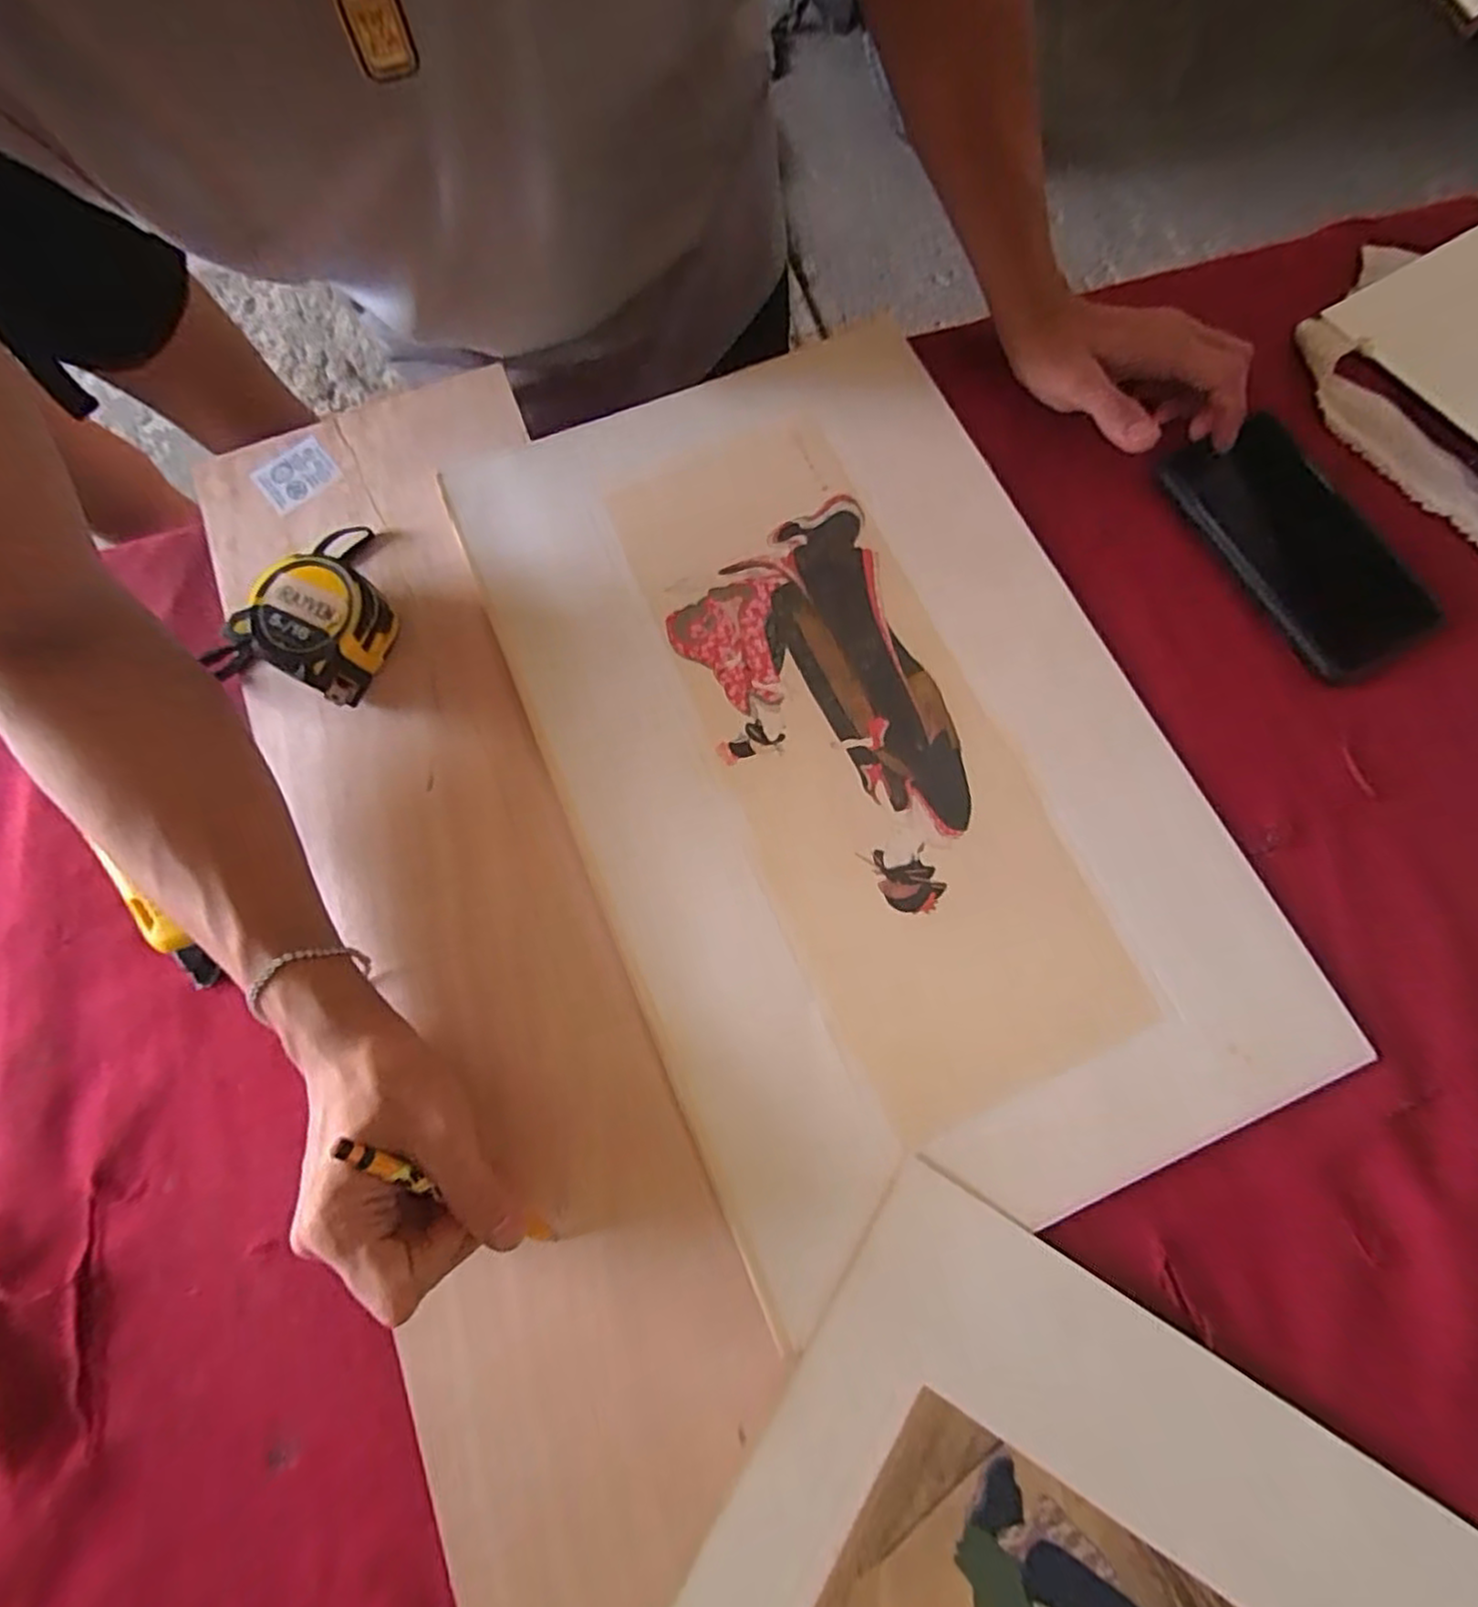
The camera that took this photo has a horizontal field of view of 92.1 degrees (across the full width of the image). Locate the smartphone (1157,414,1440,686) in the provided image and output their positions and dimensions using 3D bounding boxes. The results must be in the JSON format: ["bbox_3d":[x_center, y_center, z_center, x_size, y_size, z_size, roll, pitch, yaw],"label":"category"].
[{"bbox_3d":[0.323,-0.150,0.411,0.092,0.014,0.158,-28,77,-6],"label":"smartphone"}]

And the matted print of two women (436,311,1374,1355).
[{"bbox_3d":[0.058,-0.036,0.382,0.304,0.006,0.478,-24,76,-5],"label":"matted print of two women"}]

